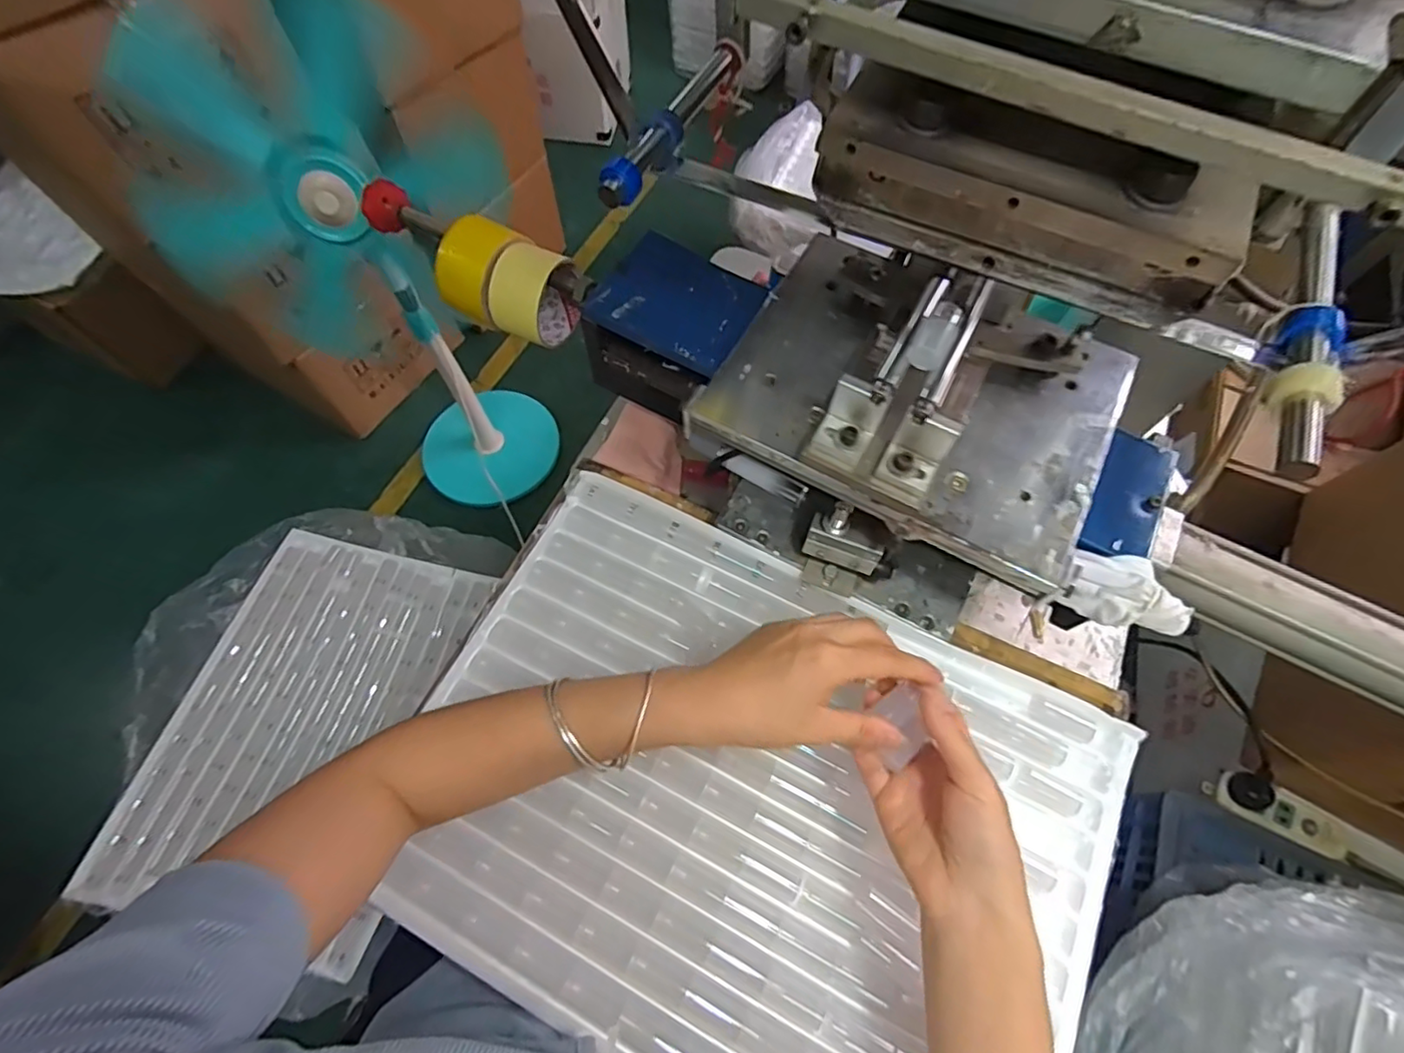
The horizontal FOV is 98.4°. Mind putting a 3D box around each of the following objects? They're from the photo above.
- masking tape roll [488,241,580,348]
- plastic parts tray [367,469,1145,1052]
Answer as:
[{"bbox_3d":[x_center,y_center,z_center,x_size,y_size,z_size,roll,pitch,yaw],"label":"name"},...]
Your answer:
[{"bbox_3d":[-0.157,-0.216,0.570,0.055,0.088,0.078,20,68,8],"label":"masking tape roll"},{"bbox_3d":[0.029,0.186,0.416,0.461,0.020,0.331,25,69,9],"label":"plastic parts tray"}]

